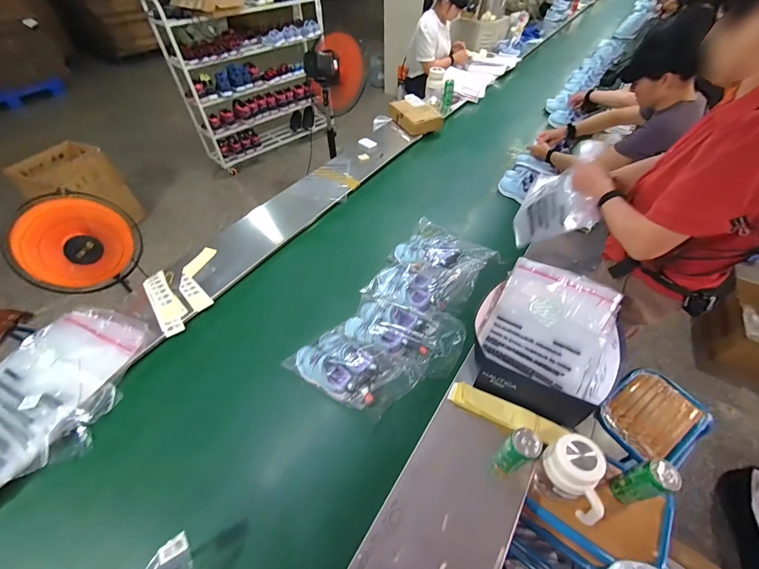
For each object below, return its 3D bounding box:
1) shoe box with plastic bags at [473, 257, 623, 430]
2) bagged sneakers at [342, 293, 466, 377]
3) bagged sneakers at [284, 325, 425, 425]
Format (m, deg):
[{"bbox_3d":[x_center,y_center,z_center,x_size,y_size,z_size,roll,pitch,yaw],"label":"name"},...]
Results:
[{"bbox_3d":[0.436,0.137,0.858,0.343,0.133,0.369,24,54,20],"label":"shoe box with plastic bags"},{"bbox_3d":[0.077,0.121,0.940,0.324,0.104,0.193,19,53,17],"label":"bagged sneakers"},{"bbox_3d":[-0.070,0.225,0.883,0.335,0.079,0.194,26,55,22],"label":"bagged sneakers"}]

